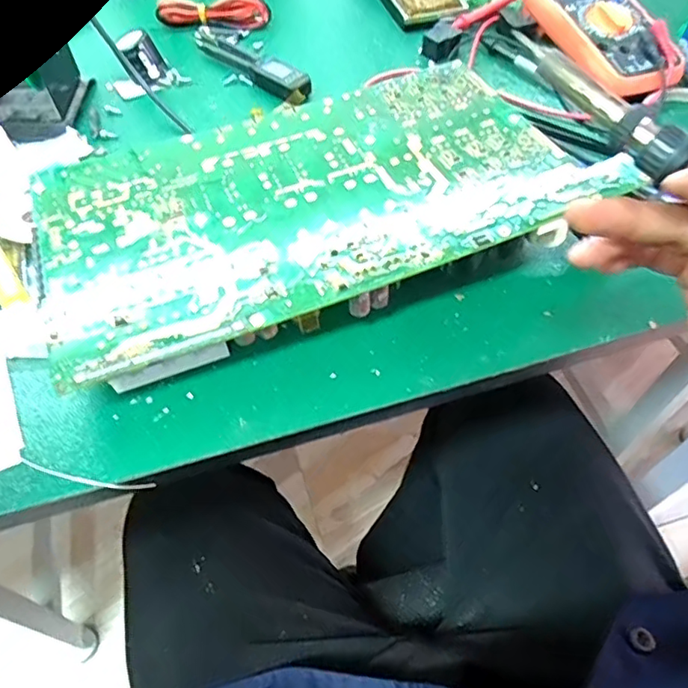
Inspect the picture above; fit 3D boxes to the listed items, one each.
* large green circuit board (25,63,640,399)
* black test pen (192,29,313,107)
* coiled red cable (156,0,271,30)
[{"bbox_3d":[-0.026,-0.094,0.398,0.337,0.063,0.200,-20,55,-12],"label":"large green circuit board"},{"bbox_3d":[-0.091,-0.263,0.539,0.161,0.017,0.027,39,64,23],"label":"black test pen"},{"bbox_3d":[-0.132,-0.334,0.581,0.109,0.024,0.022,3,56,1],"label":"coiled red cable"}]

